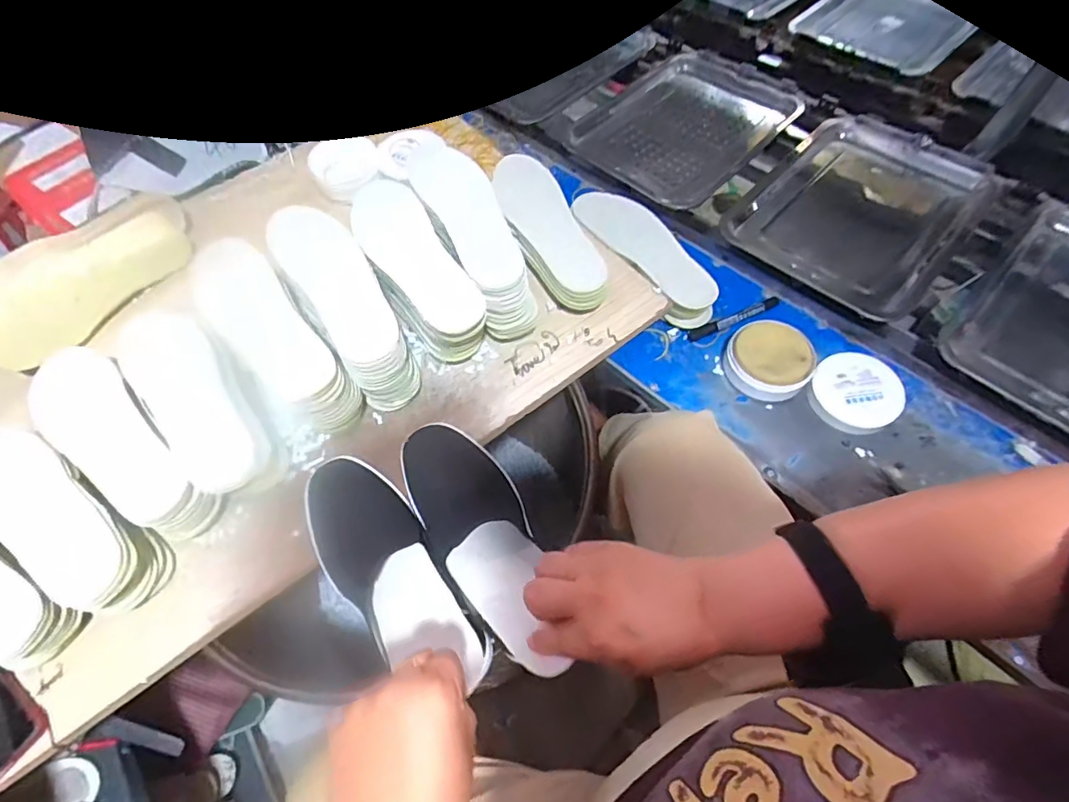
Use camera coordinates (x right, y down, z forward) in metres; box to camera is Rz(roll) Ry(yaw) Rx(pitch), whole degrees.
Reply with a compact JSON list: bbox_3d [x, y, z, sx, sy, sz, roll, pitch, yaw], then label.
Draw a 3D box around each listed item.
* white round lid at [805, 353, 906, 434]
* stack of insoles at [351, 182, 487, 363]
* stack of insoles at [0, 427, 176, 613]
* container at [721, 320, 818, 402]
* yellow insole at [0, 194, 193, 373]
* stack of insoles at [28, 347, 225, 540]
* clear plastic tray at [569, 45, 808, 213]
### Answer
[{"bbox_3d":[0.397,-0.011,0.639,0.112,0.018,0.097,-23,74,-2],"label":"white round lid"},{"bbox_3d":[-0.148,-0.159,0.626,0.089,0.094,0.256,-28,73,-18],"label":"stack of insoles"},{"bbox_3d":[-0.470,0.111,0.504,0.240,0.051,0.083,36,62,6],"label":"stack of insoles"},{"bbox_3d":[0.297,-0.053,0.664,0.100,0.046,0.100,-1,59,1],"label":"container"},{"bbox_3d":[-0.556,-0.161,0.651,0.037,0.102,0.270,14,55,30],"label":"yellow insole"},{"bbox_3d":[-0.438,0.043,0.555,0.253,0.072,0.087,36,67,21],"label":"stack of insoles"},{"bbox_3d":[0.261,-0.488,0.903,0.276,0.041,0.385,40,68,22],"label":"clear plastic tray"}]

